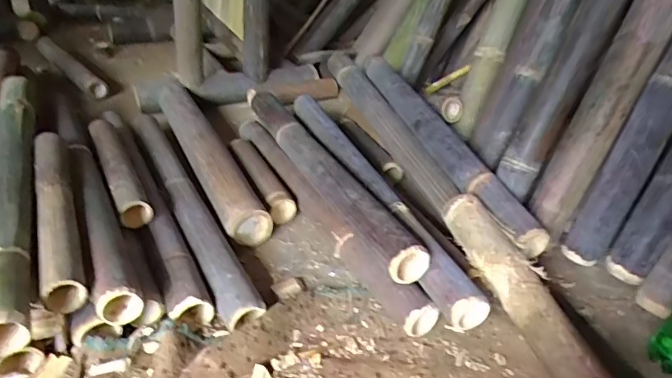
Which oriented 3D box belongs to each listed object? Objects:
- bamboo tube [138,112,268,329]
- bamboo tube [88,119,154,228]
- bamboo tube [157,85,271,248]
[{"bbox_3d":[-0.277,0.012,0.903,0.065,0.053,0.637,-13,36,-28],"label":"bamboo tube"},{"bbox_3d":[-0.400,-0.038,0.897,0.053,0.054,0.330,-14,36,-29],"label":"bamboo tube"},{"bbox_3d":[-0.285,-0.082,1.048,0.084,0.083,0.570,-13,36,-28],"label":"bamboo tube"}]

